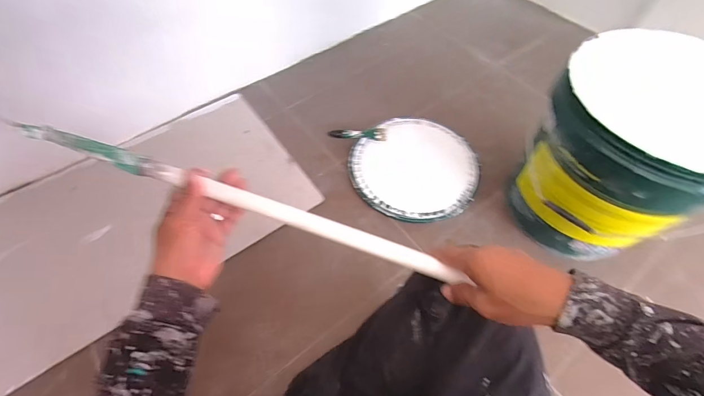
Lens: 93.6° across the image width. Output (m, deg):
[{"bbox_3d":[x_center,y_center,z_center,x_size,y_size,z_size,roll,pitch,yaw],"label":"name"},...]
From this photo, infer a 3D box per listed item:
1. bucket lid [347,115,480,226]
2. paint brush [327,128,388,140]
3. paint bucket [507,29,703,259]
[{"bbox_3d":[0.159,-0.081,0.819,0.298,0.011,0.301,0,59,0],"label":"bucket lid"},{"bbox_3d":[0.016,-0.166,0.845,0.146,0.011,0.037,3,59,2],"label":"paint brush"},{"bbox_3d":[0.479,-0.071,0.588,0.298,0.273,0.280,0,57,0],"label":"paint bucket"}]

